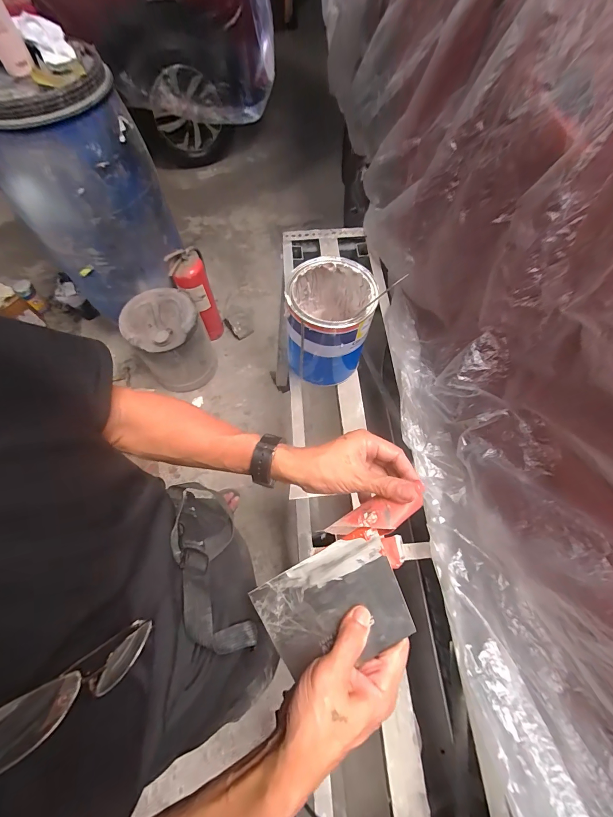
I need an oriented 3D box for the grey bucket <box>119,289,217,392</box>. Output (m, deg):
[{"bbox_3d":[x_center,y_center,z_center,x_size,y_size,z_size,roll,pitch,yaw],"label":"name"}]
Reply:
[{"bbox_3d":[-0.634,-0.294,1.591,0.310,0.434,0.357,-33,70,-15],"label":"grey bucket"}]

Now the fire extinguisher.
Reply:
[{"bbox_3d":[-0.557,-0.585,1.675,0.147,0.569,0.193,-17,66,-9],"label":"fire extinguisher"}]

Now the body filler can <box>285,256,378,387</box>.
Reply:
[{"bbox_3d":[0.044,-0.169,0.674,0.152,0.209,0.166,0,65,-1],"label":"body filler can"}]

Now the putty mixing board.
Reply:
[{"bbox_3d":[0.022,0.189,0.315,0.135,0.004,0.093,-26,55,0],"label":"putty mixing board"}]

